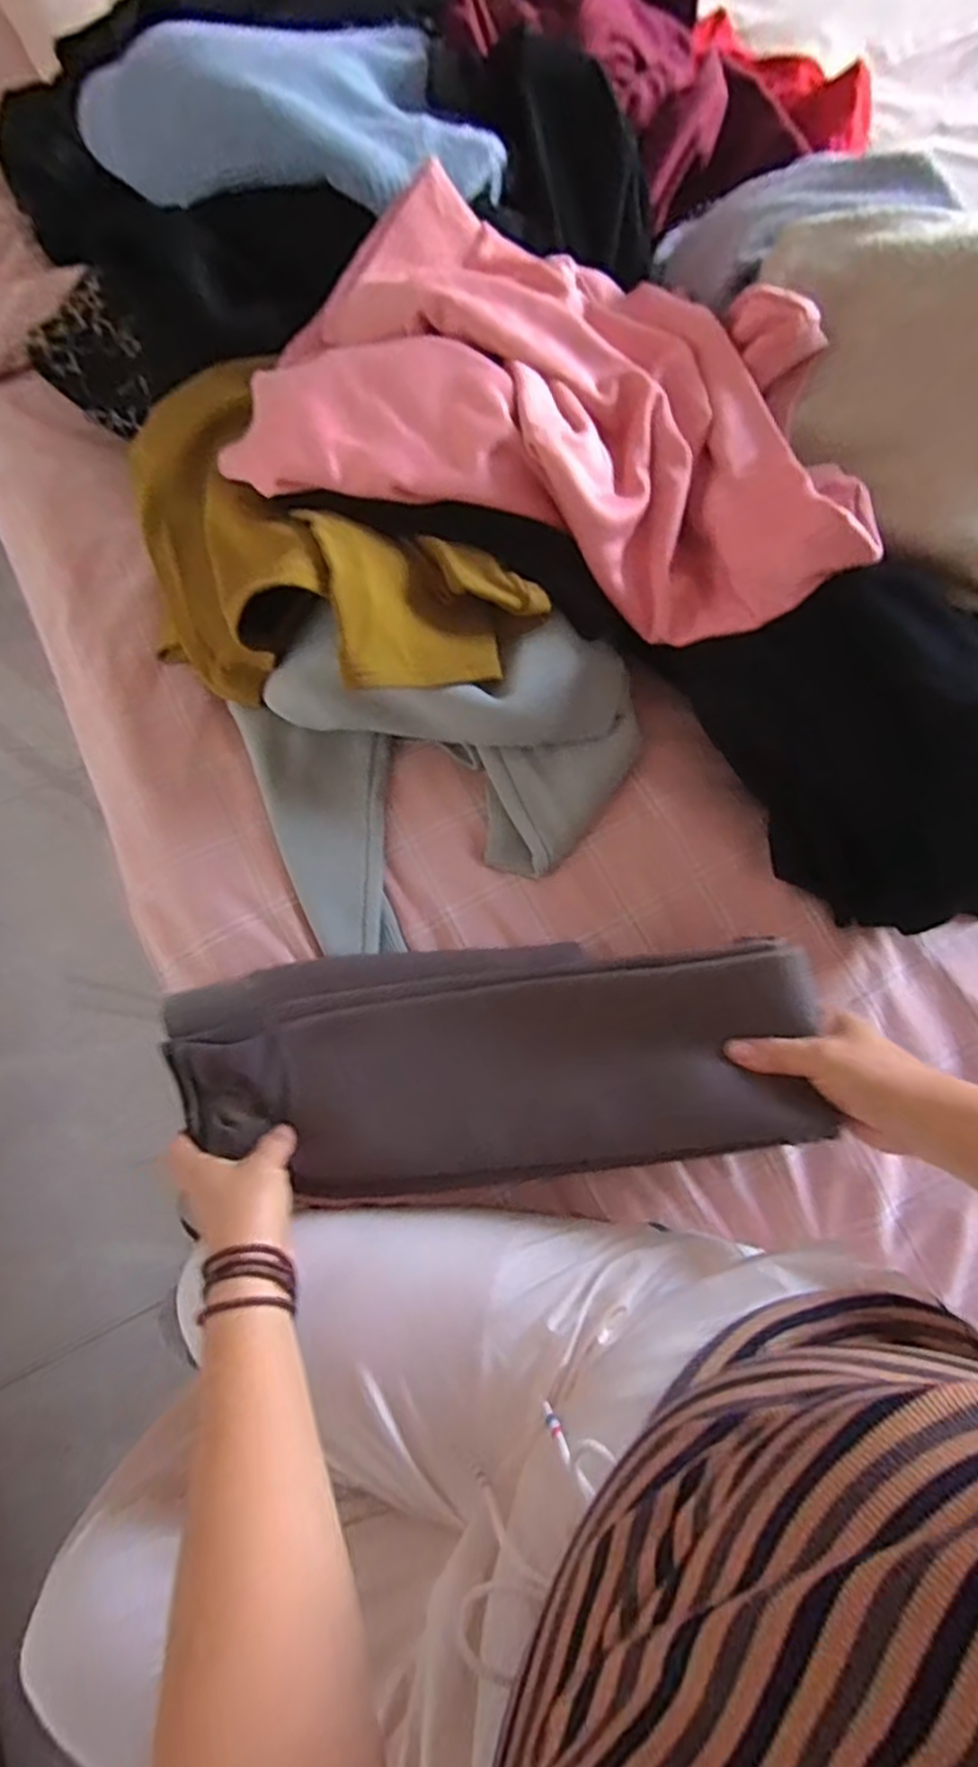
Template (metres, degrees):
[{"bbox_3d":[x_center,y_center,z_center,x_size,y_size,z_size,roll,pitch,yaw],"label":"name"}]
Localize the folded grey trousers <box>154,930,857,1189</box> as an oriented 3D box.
[{"bbox_3d":[-0.009,0.125,0.507,0.446,0.053,0.170,-5,74,7],"label":"folded grey trousers"}]

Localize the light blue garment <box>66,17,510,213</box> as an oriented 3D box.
[{"bbox_3d":[-0.165,-0.615,0.573,0.304,0.068,0.230,-22,74,-5],"label":"light blue garment"}]

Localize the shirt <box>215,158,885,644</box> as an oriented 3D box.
[{"bbox_3d":[0.059,-0.383,0.560,0.476,0.108,0.304,15,75,6],"label":"shirt"}]

